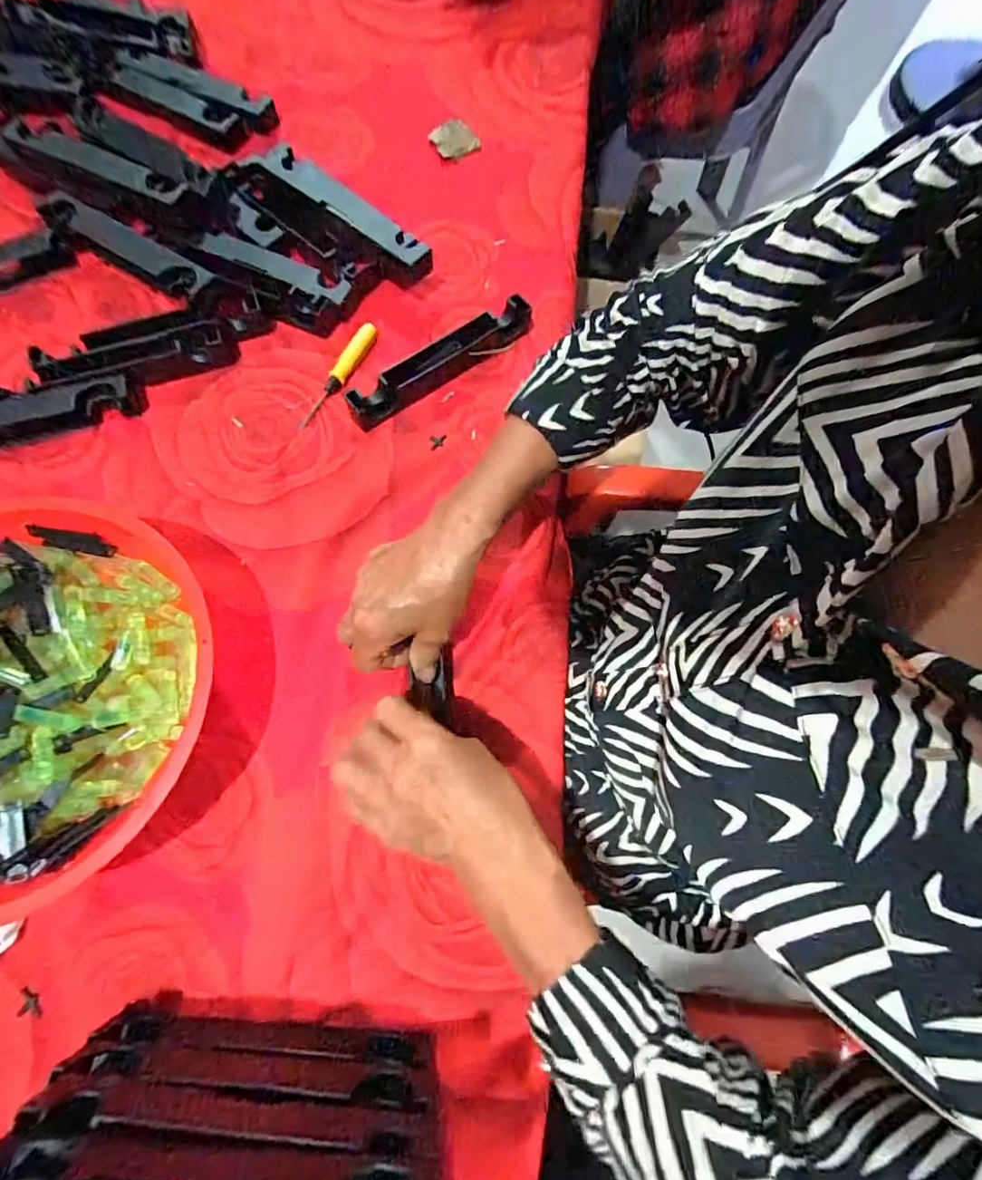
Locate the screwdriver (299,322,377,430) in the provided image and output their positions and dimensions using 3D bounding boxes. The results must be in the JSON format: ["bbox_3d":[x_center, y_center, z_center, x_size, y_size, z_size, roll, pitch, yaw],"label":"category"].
[{"bbox_3d":[-0.137,-0.197,0.460,0.016,0.011,0.121,26,74,5],"label":"screwdriver"}]

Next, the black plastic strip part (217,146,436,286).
[{"bbox_3d":[-0.160,-0.360,0.486,0.214,0.030,0.064,34,75,10],"label":"black plastic strip part"}]

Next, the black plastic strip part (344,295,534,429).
[{"bbox_3d":[-0.044,-0.211,0.464,0.192,0.030,0.028,-36,78,-12],"label":"black plastic strip part"}]

